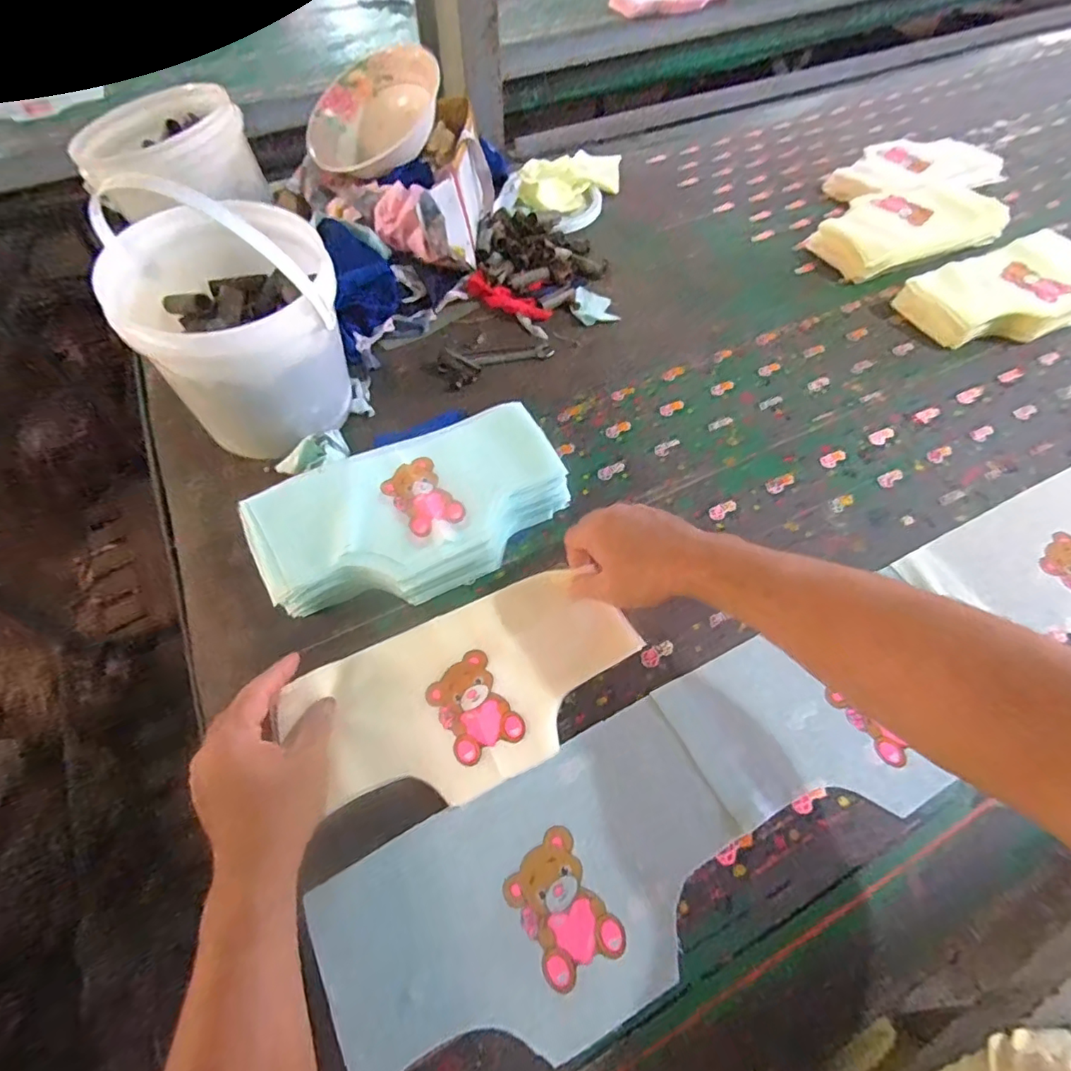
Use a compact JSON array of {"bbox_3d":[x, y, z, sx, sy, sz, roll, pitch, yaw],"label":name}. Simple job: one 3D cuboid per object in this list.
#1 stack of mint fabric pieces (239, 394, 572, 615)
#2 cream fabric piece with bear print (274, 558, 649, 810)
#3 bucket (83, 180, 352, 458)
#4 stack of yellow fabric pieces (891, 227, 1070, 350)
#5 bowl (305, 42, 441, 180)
[{"bbox_3d":[-0.111,-0.026,0.535,0.302,0.070,0.152,-26,60,-16],"label":"stack of mint fabric pieces"},{"bbox_3d":[-0.051,0.126,0.461,0.275,0.031,0.147,-24,57,-13],"label":"cream fabric piece with bear print"},{"bbox_3d":[-0.305,-0.225,0.565,0.191,0.215,0.203,0,57,0],"label":"bucket"},{"bbox_3d":[0.655,-0.333,0.747,0.288,0.051,0.145,-20,59,-12],"label":"stack of yellow fabric pieces"},{"bbox_3d":[-0.233,-0.575,0.756,0.173,0.063,0.191,7,73,14],"label":"bowl"}]

